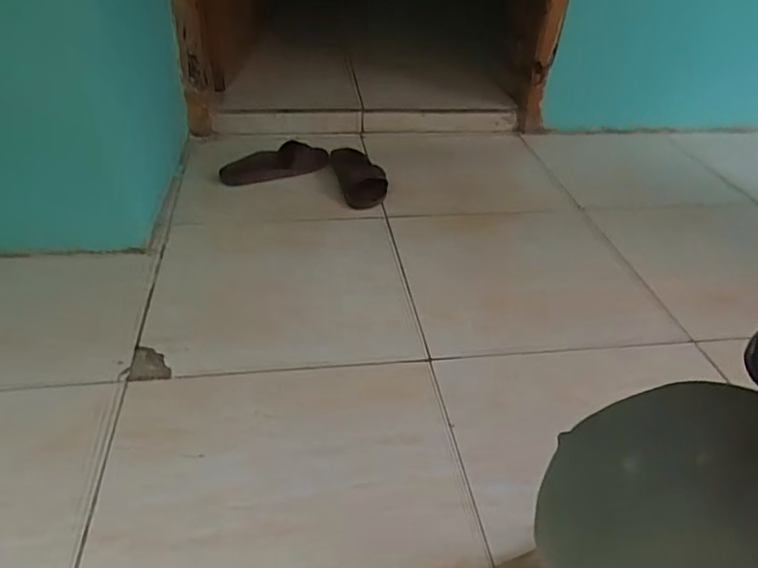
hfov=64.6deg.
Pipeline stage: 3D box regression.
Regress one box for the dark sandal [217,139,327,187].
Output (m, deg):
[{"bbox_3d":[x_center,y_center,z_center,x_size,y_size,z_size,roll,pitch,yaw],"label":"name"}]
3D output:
[{"bbox_3d":[-0.220,-0.261,1.248,0.248,0.047,0.092,-18,41,-27],"label":"dark sandal"}]

